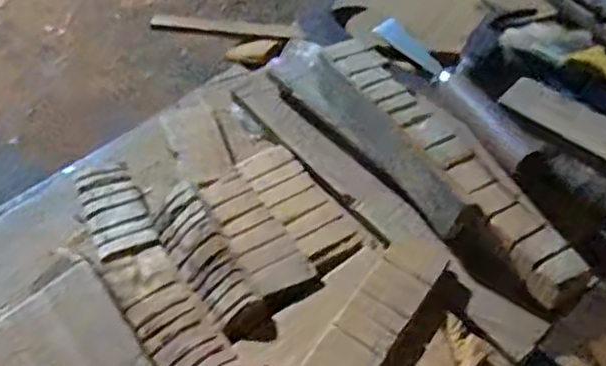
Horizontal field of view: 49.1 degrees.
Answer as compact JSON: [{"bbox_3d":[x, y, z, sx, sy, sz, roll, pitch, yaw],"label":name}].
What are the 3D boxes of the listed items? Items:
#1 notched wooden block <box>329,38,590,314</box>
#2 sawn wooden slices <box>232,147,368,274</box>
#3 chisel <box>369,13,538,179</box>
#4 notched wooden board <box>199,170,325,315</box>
[{"bbox_3d":[0.122,-0.028,0.544,0.062,0.041,0.298,-27,52,-17],"label":"notched wooden block"},{"bbox_3d":[-0.006,0.015,0.567,0.051,0.012,0.144,-29,52,-18],"label":"sawn wooden slices"},{"bbox_3d":[0.134,-0.095,0.605,0.036,0.021,0.216,-23,51,-14],"label":"chisel"},{"bbox_3d":[-0.042,0.041,0.547,0.049,0.015,0.150,-27,52,-17],"label":"notched wooden board"}]

